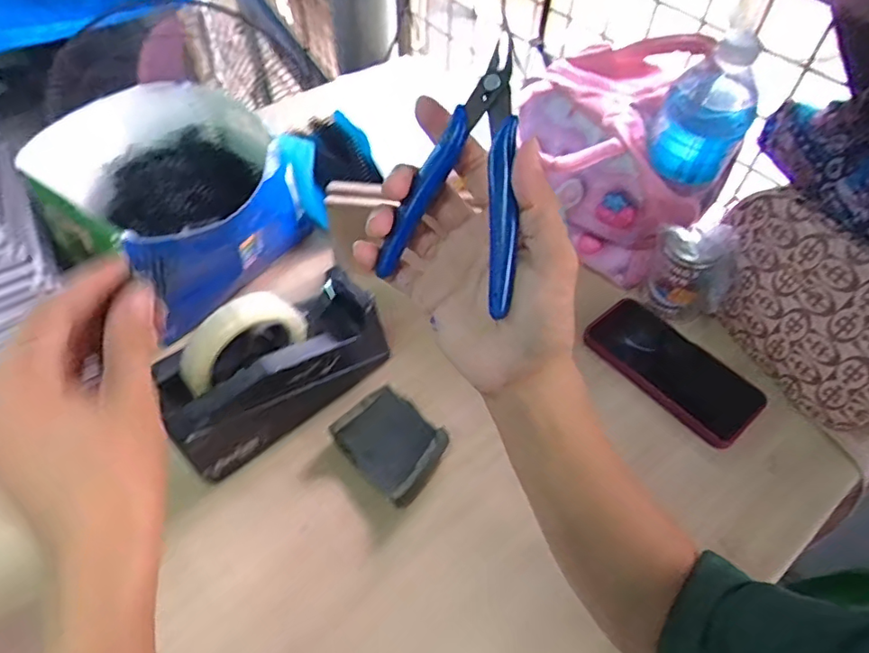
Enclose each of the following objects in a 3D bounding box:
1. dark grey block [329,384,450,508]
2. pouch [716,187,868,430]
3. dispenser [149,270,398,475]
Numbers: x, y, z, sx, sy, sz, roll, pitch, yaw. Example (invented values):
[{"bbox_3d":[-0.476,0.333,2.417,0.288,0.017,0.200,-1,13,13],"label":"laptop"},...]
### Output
[{"bbox_3d":[-0.035,0.100,0.476,0.067,0.029,0.092,-38,63,-25],"label":"dark grey block"},{"bbox_3d":[0.342,-0.018,0.498,0.048,0.142,0.193,-15,52,-26],"label":"pouch"},{"bbox_3d":[-0.136,0.031,0.469,0.196,0.125,0.073,-36,62,-25],"label":"dispenser"}]

